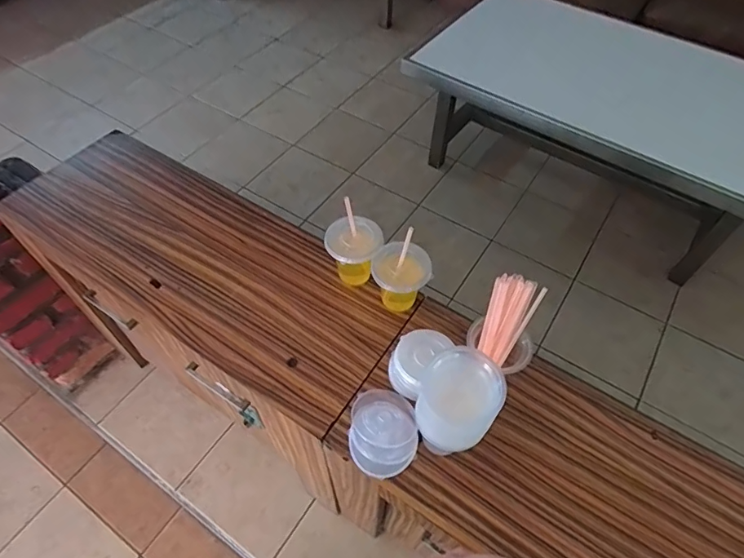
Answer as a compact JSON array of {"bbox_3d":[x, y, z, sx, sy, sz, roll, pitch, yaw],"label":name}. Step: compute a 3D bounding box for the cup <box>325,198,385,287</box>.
[{"bbox_3d":[-0.029,-0.058,0.766,0.088,0.165,0.083,0,55,-1],"label":"cup"}]

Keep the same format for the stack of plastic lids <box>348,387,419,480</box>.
[{"bbox_3d":[0.016,0.210,0.664,0.091,0.032,0.121,2,55,0],"label":"stack of plastic lids"}]

